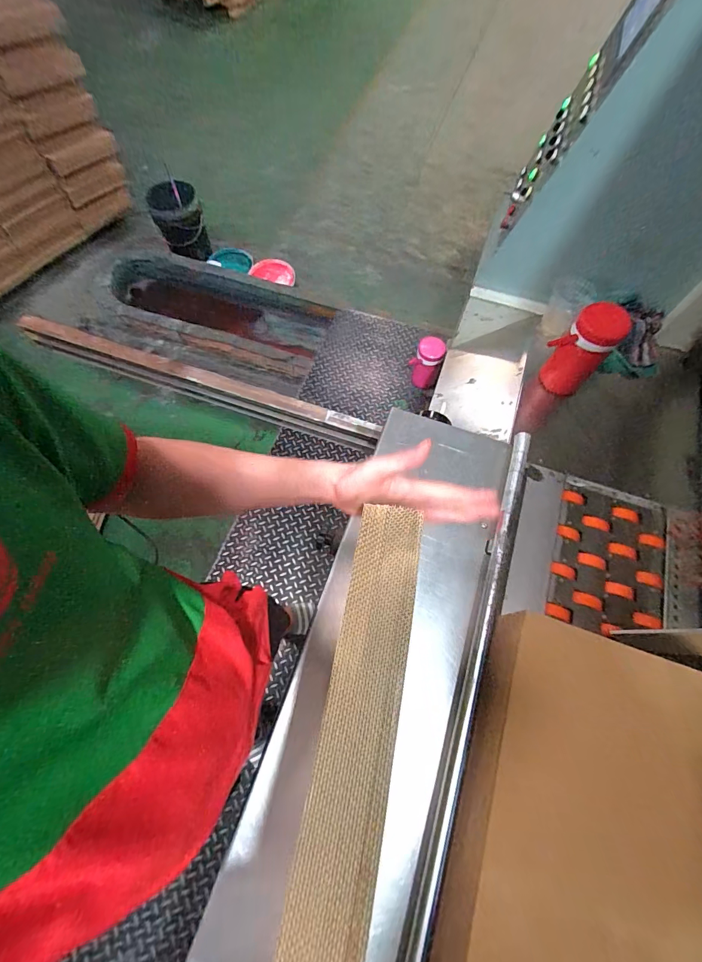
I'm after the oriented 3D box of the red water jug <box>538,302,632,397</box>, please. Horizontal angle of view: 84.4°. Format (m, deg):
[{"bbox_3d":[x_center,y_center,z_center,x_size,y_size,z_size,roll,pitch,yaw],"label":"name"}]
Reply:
[{"bbox_3d":[0.588,-0.338,1.001,0.131,0.235,0.102,37,72,14],"label":"red water jug"}]

